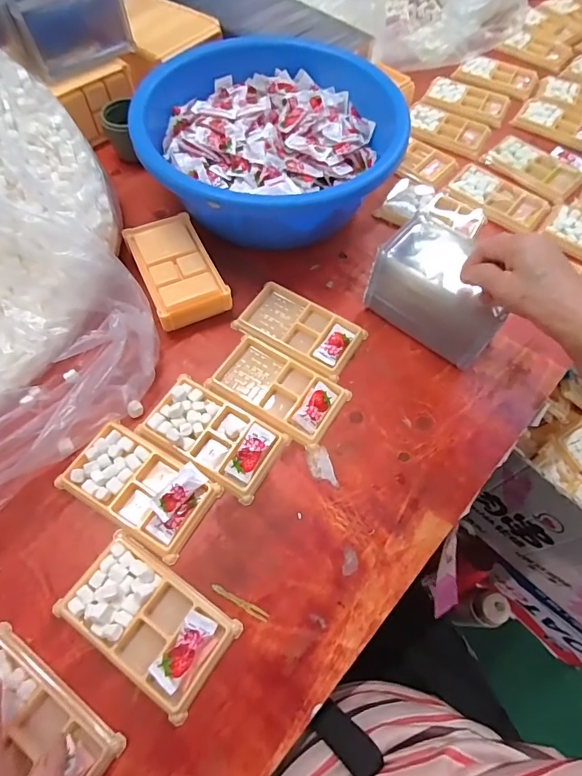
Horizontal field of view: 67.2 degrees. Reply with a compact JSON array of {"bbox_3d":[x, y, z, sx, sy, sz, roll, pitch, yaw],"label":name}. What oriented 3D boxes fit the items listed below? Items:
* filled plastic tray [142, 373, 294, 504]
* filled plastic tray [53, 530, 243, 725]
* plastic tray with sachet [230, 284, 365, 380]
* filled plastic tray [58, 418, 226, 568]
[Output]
[{"bbox_3d":[-0.078,0.046,0.439,0.132,0.013,0.076,29,65,12],"label":"filled plastic tray"},{"bbox_3d":[-0.118,0.191,0.362,0.131,0.017,0.075,33,66,14],"label":"filled plastic tray"},{"bbox_3d":[0.010,-0.066,0.508,0.134,0.016,0.078,30,65,12],"label":"plastic tray with sachet"},{"bbox_3d":[-0.141,0.089,0.408,0.132,0.018,0.079,31,66,13],"label":"filled plastic tray"}]

